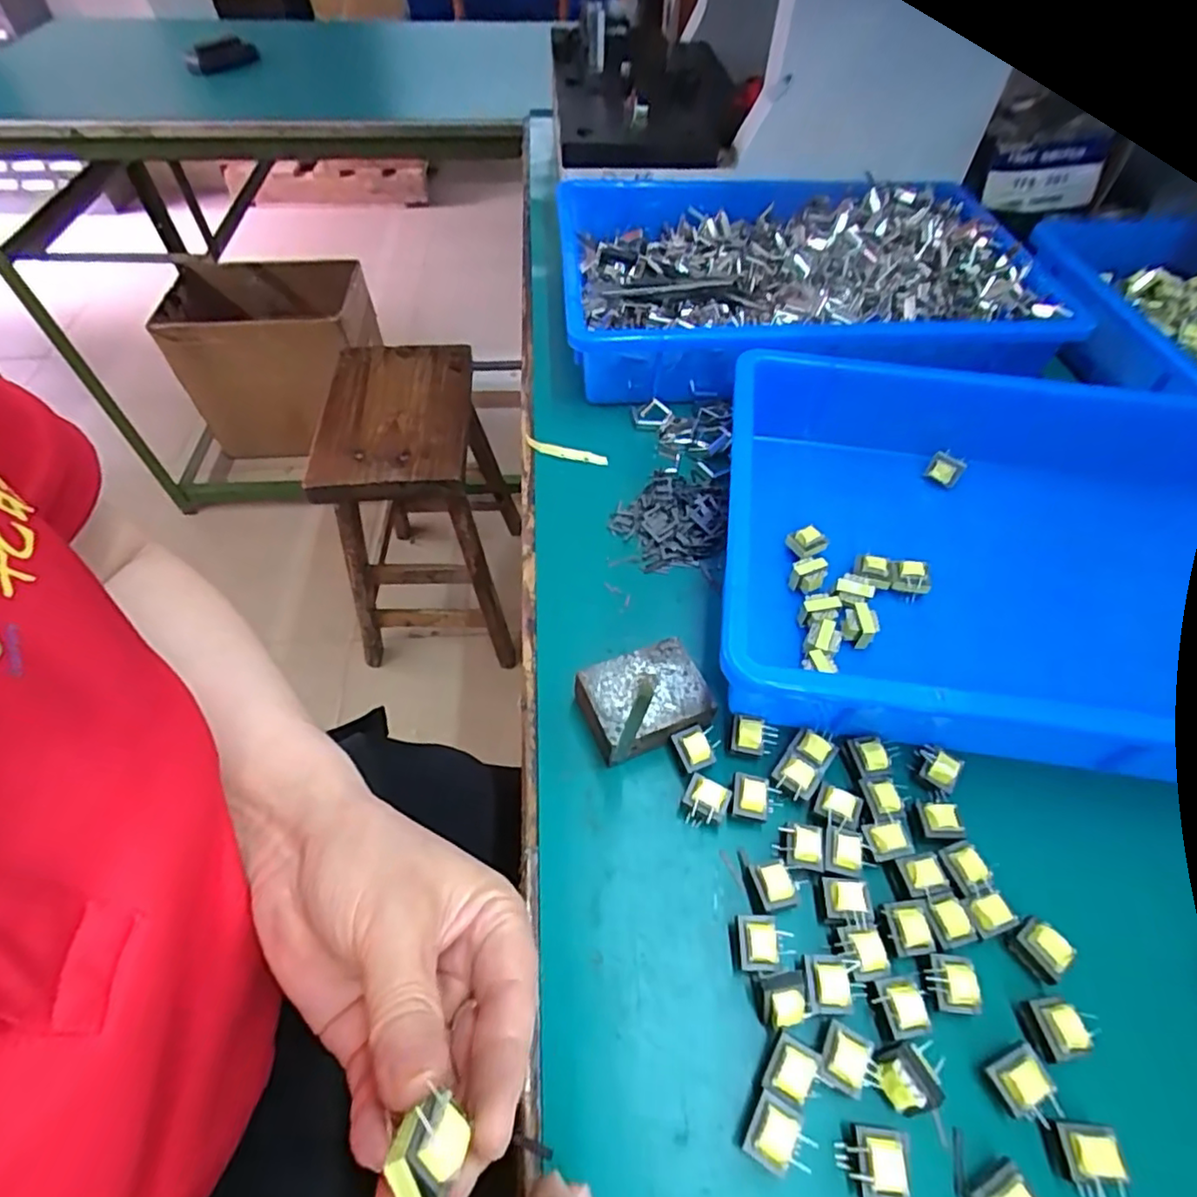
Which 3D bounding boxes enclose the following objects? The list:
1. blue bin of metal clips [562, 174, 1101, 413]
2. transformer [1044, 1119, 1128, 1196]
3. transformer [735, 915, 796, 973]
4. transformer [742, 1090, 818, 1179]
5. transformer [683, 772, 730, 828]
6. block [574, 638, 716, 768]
[{"bbox_3d":[0.150,-0.249,0.492,0.350,0.057,0.250,0,54,-1],"label":"blue bin of metal clips"},{"bbox_3d":[0.165,0.189,0.208,0.017,0.015,0.021,0,54,-1],"label":"transformer"},{"bbox_3d":[0.065,0.138,0.247,0.021,0.017,0.019,4,54,2],"label":"transformer"},{"bbox_3d":[0.062,0.185,0.213,0.021,0.015,0.019,26,58,17],"label":"transformer"},{"bbox_3d":[0.048,0.093,0.280,0.018,0.017,0.017,22,57,15],"label":"transformer"},{"bbox_3d":[0.022,0.051,0.303,0.058,0.026,0.041,-17,56,-13],"label":"block"}]

